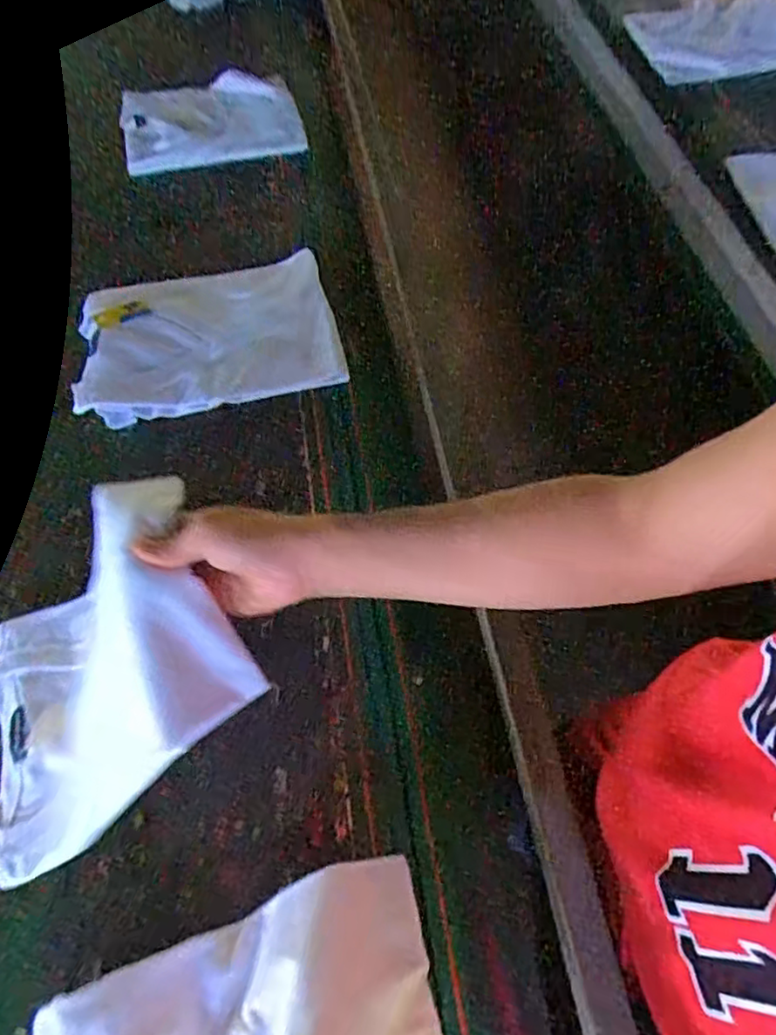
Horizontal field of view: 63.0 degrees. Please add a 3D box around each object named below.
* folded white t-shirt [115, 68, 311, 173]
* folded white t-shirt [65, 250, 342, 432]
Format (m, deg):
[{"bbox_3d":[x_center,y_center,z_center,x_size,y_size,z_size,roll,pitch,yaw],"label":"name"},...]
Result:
[{"bbox_3d":[-0.278,-0.606,0.996,0.283,0.087,0.174,-4,57,-1],"label":"folded white t-shirt"},{"bbox_3d":[-0.224,-0.228,0.792,0.308,0.065,0.208,-13,60,-5],"label":"folded white t-shirt"}]

